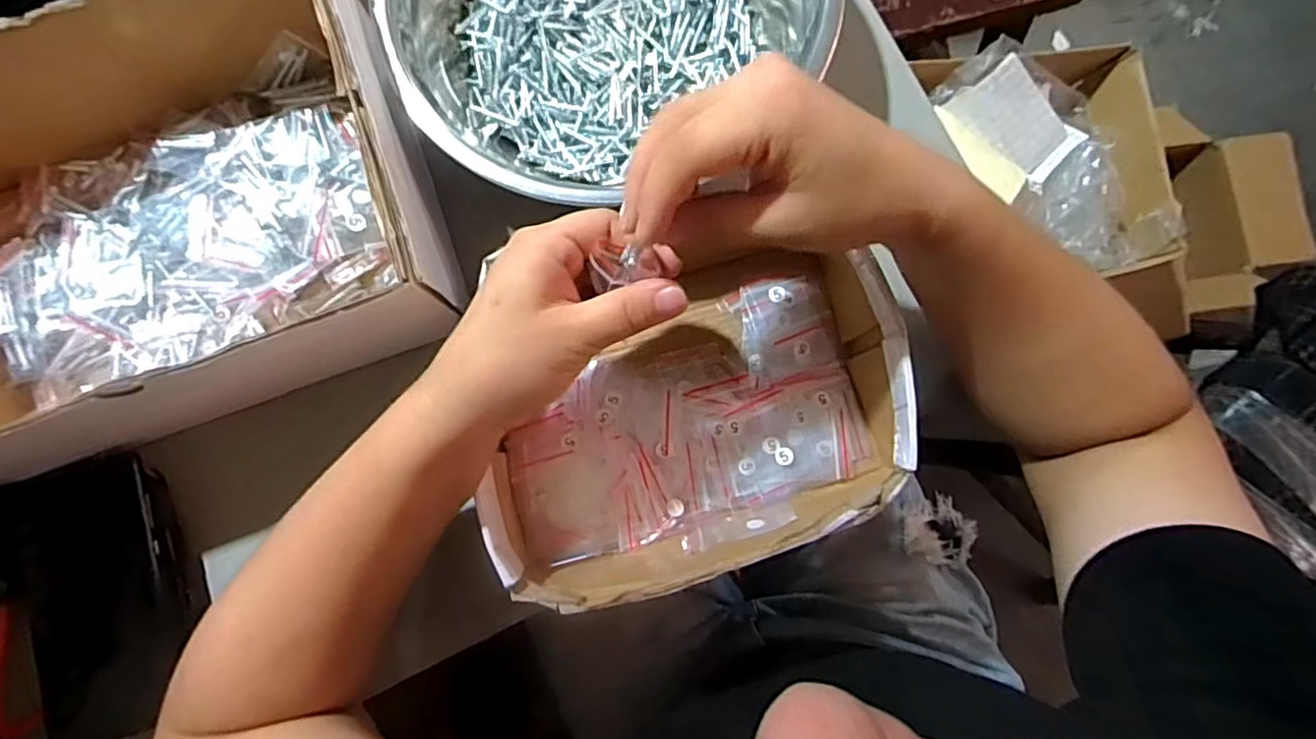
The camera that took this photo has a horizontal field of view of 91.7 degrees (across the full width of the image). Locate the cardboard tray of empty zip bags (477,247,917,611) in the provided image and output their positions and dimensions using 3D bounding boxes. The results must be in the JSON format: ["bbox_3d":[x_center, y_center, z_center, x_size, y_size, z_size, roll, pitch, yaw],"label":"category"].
[{"bbox_3d":[0.017,0.025,0.352,0.230,0.064,0.157,-20,83,-2],"label":"cardboard tray of empty zip bags"}]

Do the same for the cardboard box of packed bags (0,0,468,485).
[{"bbox_3d":[-0.278,-0.078,0.349,0.291,0.096,0.211,-18,83,-2],"label":"cardboard box of packed bags"}]

